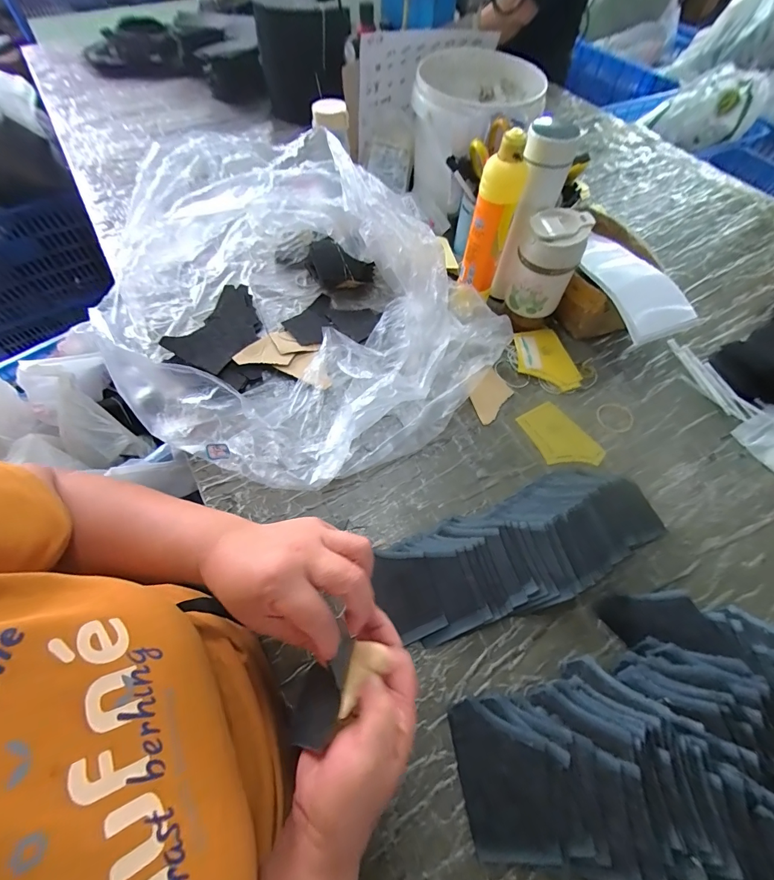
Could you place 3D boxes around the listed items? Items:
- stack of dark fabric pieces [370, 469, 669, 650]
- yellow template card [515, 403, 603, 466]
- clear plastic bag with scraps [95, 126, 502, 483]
[{"bbox_3d":[0.151,0.112,0.406,0.342,0.041,0.122,-20,62,-12],"label":"stack of dark fabric pieces"},{"bbox_3d":[0.230,-0.002,0.503,0.069,0.006,0.102,-27,63,-16],"label":"yellow template card"},{"bbox_3d":[-0.143,-0.177,0.496,0.518,0.185,0.410,35,65,18],"label":"clear plastic bag with scraps"}]

